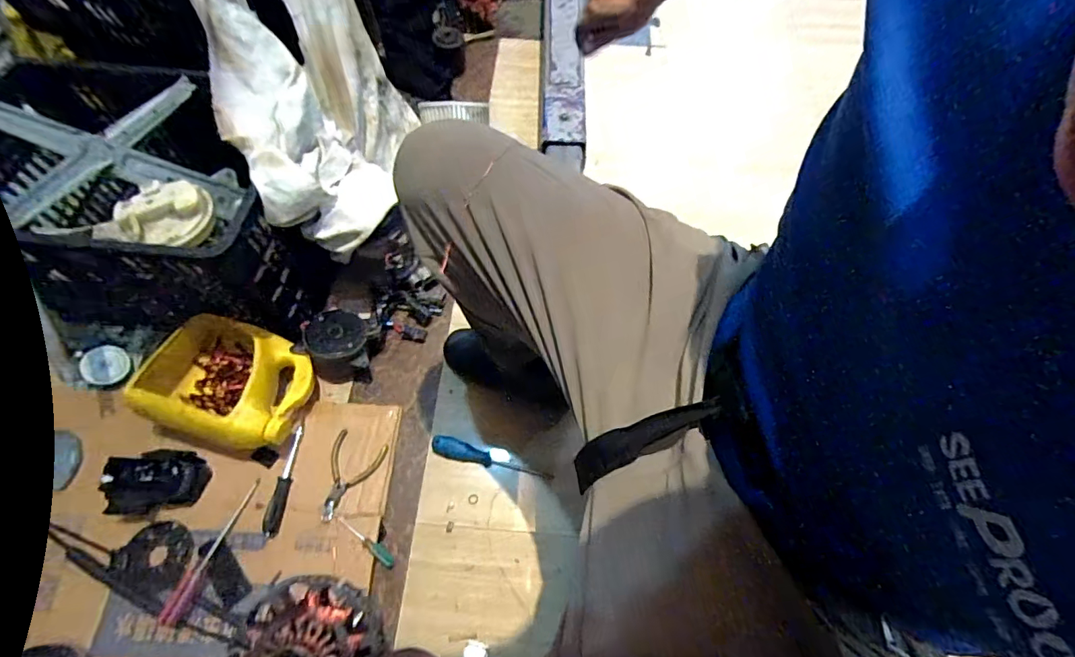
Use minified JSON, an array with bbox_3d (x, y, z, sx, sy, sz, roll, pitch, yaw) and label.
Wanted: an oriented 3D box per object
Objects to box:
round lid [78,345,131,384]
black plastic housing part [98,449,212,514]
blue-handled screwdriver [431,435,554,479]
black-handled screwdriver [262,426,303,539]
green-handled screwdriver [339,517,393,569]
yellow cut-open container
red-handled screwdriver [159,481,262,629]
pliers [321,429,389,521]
[{"bbox_3d":[-0.719,0.061,0.787,0.061,0.004,0.062,-2,93,-45],"label":"round lid"},{"bbox_3d":[-0.562,0.226,0.698,0.115,0.066,0.087,-3,63,-2],"label":"black plastic housing part"},{"bbox_3d":[-0.076,0.215,0.759,0.200,0.024,0.030,17,64,8],"label":"blue-handled screwdriver"},{"bbox_3d":[-0.386,0.229,0.718,0.027,0.016,0.160,5,63,2],"label":"black-handled screwdriver"},{"bbox_3d":[-0.255,0.318,0.710,0.106,0.018,0.017,39,69,17],"label":"green-handled screwdriver"},{"bbox_3d":[-0.474,0.080,0.736,0.216,0.118,0.178,17,64,6],"label":"yellow cut-open container"},{"bbox_3d":[-0.466,0.314,0.675,0.023,0.023,0.190,17,63,7],"label":"red-handled screwdriver"},{"bbox_3d":[-0.302,0.231,0.738,0.085,0.011,0.128,21,65,10],"label":"pliers"}]

